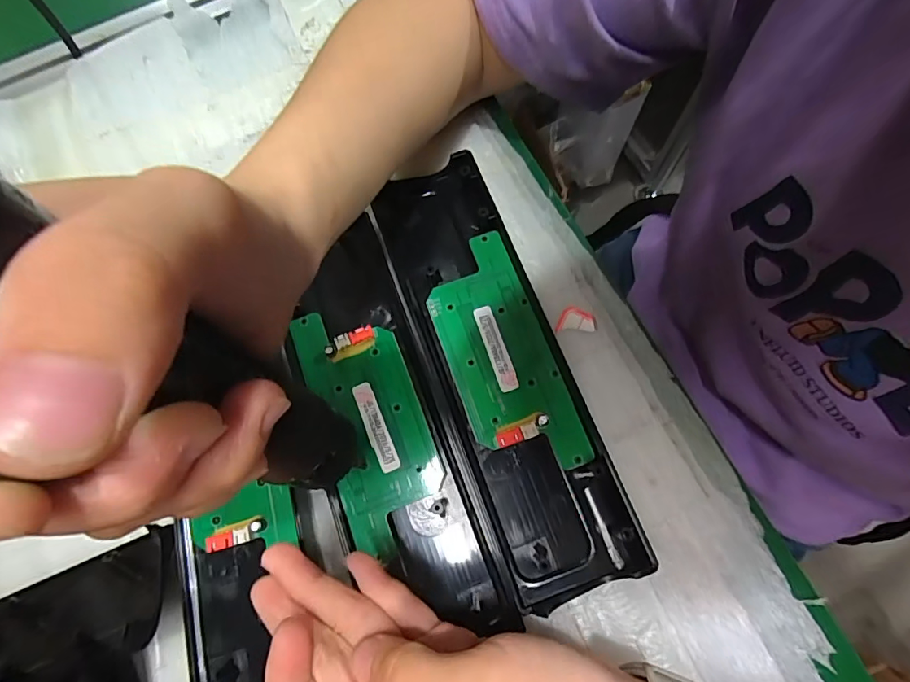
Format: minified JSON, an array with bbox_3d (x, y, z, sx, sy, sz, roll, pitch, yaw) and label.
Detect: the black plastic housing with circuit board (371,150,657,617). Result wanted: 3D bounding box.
[{"bbox_3d":[0.021,0.007,0.256,0.068,0.018,0.244,-20,73,-5],"label":"black plastic housing with circuit board"}]

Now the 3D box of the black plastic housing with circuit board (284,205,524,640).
[{"bbox_3d":[-0.039,0.041,0.247,0.069,0.016,0.221,-20,73,-5],"label":"black plastic housing with circuit board"}]

